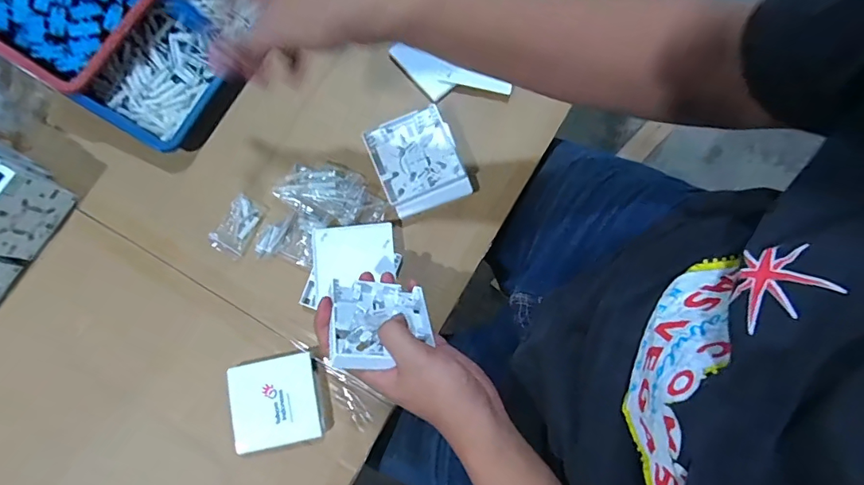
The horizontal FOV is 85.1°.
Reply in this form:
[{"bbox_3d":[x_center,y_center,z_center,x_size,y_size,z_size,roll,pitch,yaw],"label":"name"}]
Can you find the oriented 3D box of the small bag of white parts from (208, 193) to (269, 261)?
[{"bbox_3d":[-0.215,-0.018,0.520,0.042,0.007,0.066,26,81,4],"label":"small bag of white parts"}]

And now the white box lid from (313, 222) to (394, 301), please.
[{"bbox_3d":[-0.084,0.017,0.502,0.083,0.009,0.074,-3,80,-1],"label":"white box lid"}]

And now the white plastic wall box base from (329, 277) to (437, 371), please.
[{"bbox_3d":[-0.042,0.070,0.405,0.086,0.017,0.087,7,35,-19],"label":"white plastic wall box base"}]

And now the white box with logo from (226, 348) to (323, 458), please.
[{"bbox_3d":[-0.159,0.163,0.486,0.086,0.026,0.086,-12,80,-2],"label":"white box with logo"}]

